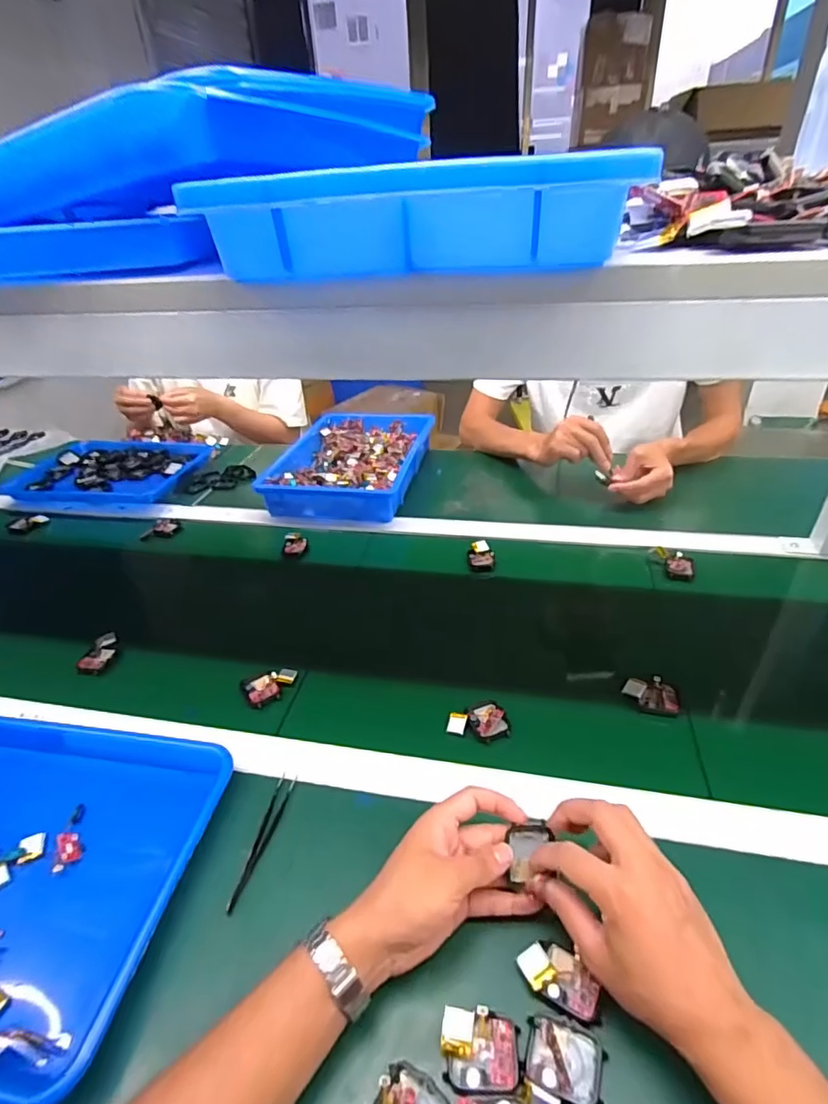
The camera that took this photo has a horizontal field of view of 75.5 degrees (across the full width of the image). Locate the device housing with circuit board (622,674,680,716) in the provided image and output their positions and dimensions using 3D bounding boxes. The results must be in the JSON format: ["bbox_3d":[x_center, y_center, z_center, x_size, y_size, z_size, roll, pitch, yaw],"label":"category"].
[{"bbox_3d":[0.246,0.149,0.558,0.052,0.019,0.037,4,35,11],"label":"device housing with circuit board"}]

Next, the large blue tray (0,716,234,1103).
[{"bbox_3d":[-0.355,0.261,0.448,0.342,0.034,0.253,3,35,10],"label":"large blue tray"}]

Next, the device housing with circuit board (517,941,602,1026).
[{"bbox_3d":[0.099,0.288,0.363,0.053,0.011,0.032,16,39,27],"label":"device housing with circuit board"}]

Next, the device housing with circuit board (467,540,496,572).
[{"bbox_3d":[0.098,0.006,0.777,0.039,0.024,0.047,0,35,6],"label":"device housing with circuit board"}]

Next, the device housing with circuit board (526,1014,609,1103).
[{"bbox_3d":[0.094,0.315,0.332,0.046,0.009,0.039,12,38,22],"label":"device housing with circuit board"}]

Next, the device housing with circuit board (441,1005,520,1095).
[{"bbox_3d":[0.042,0.313,0.336,0.047,0.008,0.039,0,35,6],"label":"device housing with circuit board"}]

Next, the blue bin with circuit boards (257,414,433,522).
[{"bbox_3d":[-0.113,-0.174,1.036,0.255,0.066,0.358,3,35,11],"label":"blue bin with circuit boards"}]

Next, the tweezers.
[{"bbox_3d":[-0.129,0.246,0.459,0.015,0.013,0.113,5,36,13],"label":"tweezers"}]

